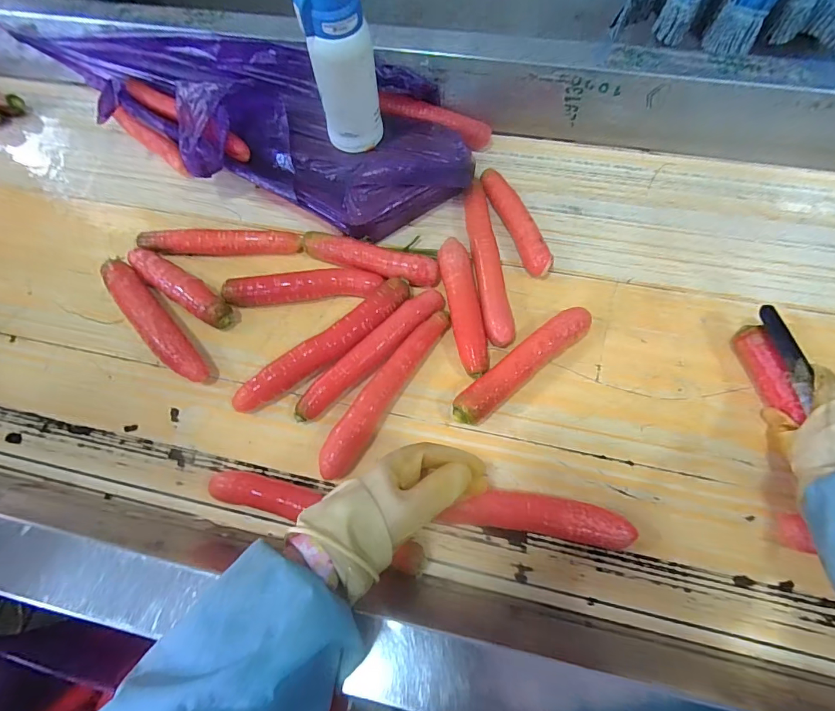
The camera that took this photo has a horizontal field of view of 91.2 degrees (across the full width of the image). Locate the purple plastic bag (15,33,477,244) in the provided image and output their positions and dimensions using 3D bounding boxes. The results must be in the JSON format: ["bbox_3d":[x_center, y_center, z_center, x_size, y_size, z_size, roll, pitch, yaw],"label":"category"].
[{"bbox_3d":[-0.273,-0.393,0.662,0.738,0.115,0.274,23,67,10],"label":"purple plastic bag"}]

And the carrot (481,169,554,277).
[{"bbox_3d":[0.141,-0.198,0.588,0.032,0.041,0.194,-20,66,-6],"label":"carrot"}]

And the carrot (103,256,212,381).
[{"bbox_3d":[-0.356,-0.051,0.550,0.037,0.035,0.240,-41,70,-14],"label":"carrot"}]

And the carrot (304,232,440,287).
[{"bbox_3d":[-0.069,-0.132,0.572,0.198,0.040,0.040,16,68,10],"label":"carrot"}]

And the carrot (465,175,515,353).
[{"bbox_3d":[0.095,-0.131,0.568,0.036,0.032,0.271,-5,65,1],"label":"carrot"}]

